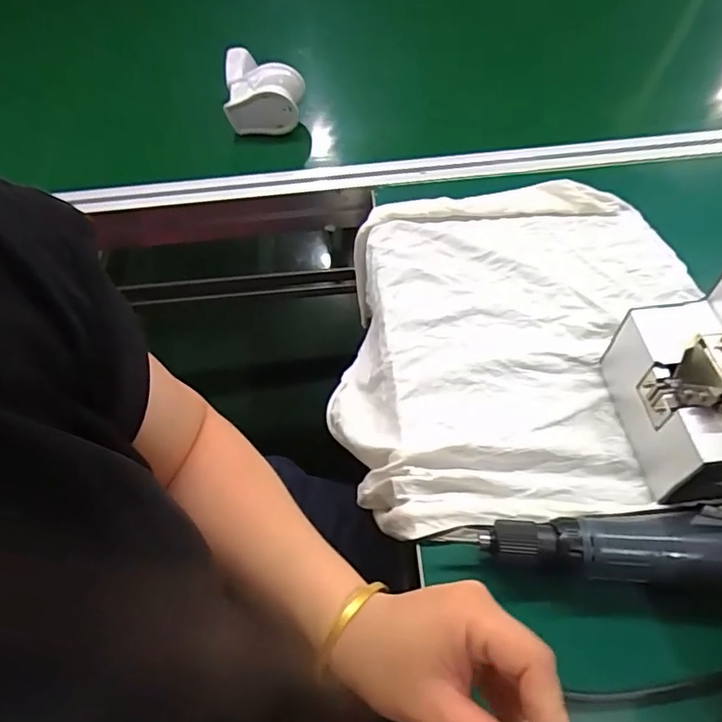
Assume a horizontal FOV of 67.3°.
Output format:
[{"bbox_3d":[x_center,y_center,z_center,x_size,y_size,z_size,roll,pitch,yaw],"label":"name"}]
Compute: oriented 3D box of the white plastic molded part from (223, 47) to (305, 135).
[{"bbox_3d":[-0.121,-0.338,0.683,0.092,0.059,0.097,2,56,5],"label":"white plastic molded part"}]

